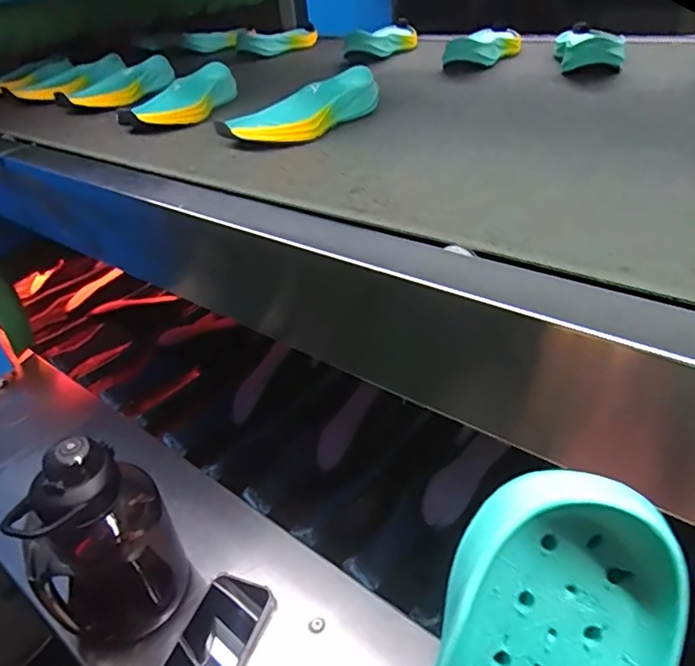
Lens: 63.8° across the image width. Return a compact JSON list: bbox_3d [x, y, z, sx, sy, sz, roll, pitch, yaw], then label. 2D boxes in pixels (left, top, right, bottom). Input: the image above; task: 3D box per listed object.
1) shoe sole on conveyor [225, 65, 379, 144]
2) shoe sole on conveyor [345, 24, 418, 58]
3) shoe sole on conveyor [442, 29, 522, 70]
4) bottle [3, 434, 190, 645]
[{"bbox_3d":[-0.049,-0.245,0.613,0.079,0.041,0.193,23,45,35],"label":"shoe sole on conveyor"},{"bbox_3d":[0.073,-0.518,0.977,0.074,0.040,0.221,13,40,26],"label":"shoe sole on conveyor"},{"bbox_3d":[0.213,-0.440,0.849,0.076,0.038,0.190,13,40,26],"label":"shoe sole on conveyor"},{"bbox_3d":[-0.248,0.213,0.567,0.126,0.240,0.103,-30,36,-20],"label":"bottle"}]

